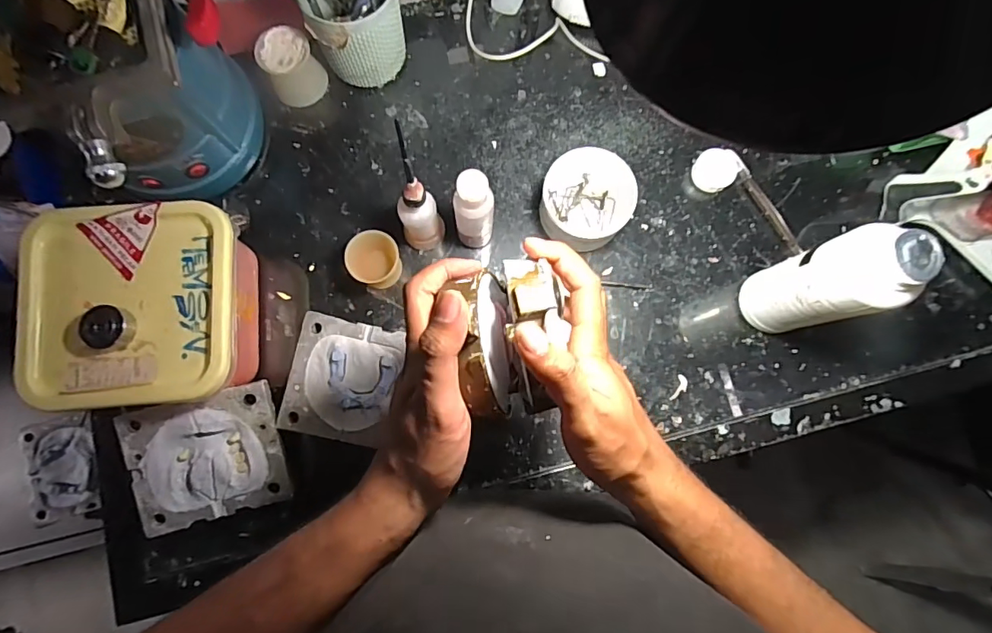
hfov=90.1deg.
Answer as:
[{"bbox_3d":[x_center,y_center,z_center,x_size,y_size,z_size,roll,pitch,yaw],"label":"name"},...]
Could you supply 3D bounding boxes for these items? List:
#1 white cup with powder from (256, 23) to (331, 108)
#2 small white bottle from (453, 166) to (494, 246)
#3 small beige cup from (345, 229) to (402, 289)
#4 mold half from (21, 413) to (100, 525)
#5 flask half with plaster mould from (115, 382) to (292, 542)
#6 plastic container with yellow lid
[{"bbox_3d":[-0.221,-0.272,0.539,0.056,0.058,0.051,0,81,-2],"label":"white cup with powder"},{"bbox_3d":[-0.021,-0.100,0.482,0.036,0.126,0.031,1,81,-2],"label":"small white bottle"},{"bbox_3d":[-0.124,-0.055,0.514,0.051,0.054,0.053,0,81,-2],"label":"small beige cup"},{"bbox_3d":[-0.552,0.193,0.629,0.073,0.022,0.124,-11,81,-4],"label":"mold half"},{"bbox_3d":[-0.263,0.130,0.458,0.125,0.030,0.113,-15,96,-11],"label":"flask half with plaster mould"},{"bbox_3d":[-0.313,-0.005,0.466,0.171,0.111,0.170,-4,81,-3],"label":"plastic container with yellow lid"}]

